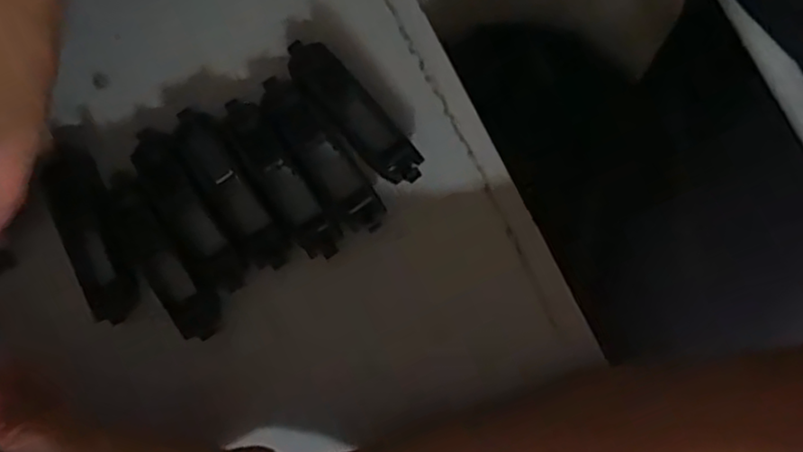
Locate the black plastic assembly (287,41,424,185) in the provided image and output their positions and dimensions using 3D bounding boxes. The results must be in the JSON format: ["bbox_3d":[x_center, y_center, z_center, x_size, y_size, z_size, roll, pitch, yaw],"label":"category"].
[{"bbox_3d":[-0.020,-0.046,0.289,0.019,0.012,0.074,-42,81,-4],"label":"black plastic assembly"}]

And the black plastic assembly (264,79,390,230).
[{"bbox_3d":[-0.032,-0.030,0.285,0.019,0.009,0.074,-33,80,-3],"label":"black plastic assembly"}]

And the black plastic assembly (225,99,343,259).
[{"bbox_3d":[-0.048,-0.019,0.283,0.017,0.009,0.074,-33,80,-3],"label":"black plastic assembly"}]

